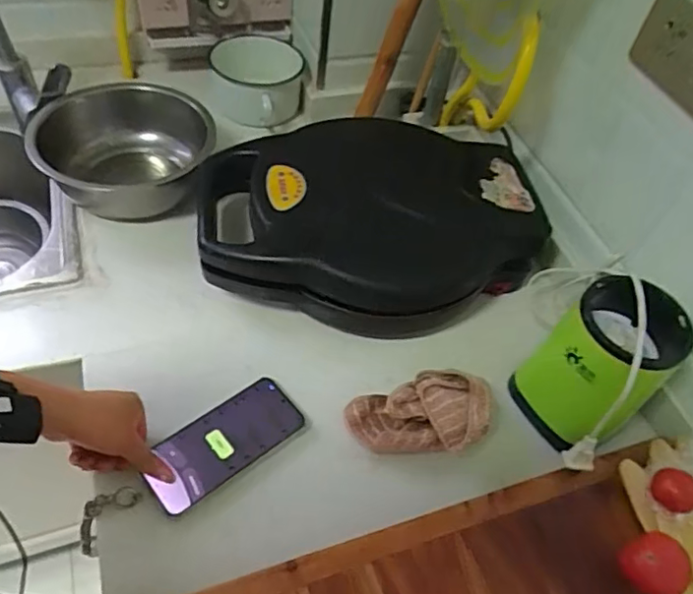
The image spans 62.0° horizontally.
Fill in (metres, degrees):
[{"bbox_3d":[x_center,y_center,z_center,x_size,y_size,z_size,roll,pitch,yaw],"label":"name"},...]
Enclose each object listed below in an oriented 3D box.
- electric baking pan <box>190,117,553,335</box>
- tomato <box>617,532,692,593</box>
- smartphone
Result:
[{"bbox_3d":[0.026,-0.095,0.703,0.393,0.119,0.272,2,52,-7],"label":"electric baking pan"},{"bbox_3d":[0.263,0.232,0.495,0.048,0.050,0.048,4,52,-5],"label":"tomato"},{"bbox_3d":[-0.124,0.145,0.578,0.156,0.013,0.073,-36,62,-29],"label":"smartphone"}]

